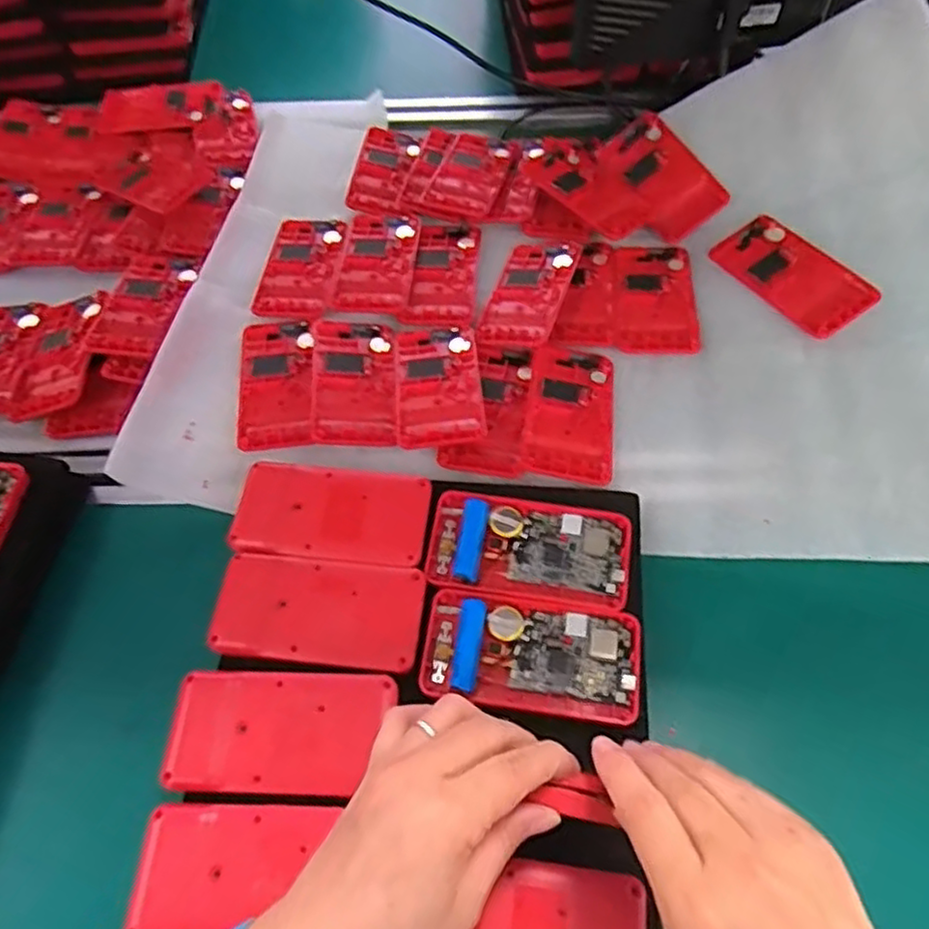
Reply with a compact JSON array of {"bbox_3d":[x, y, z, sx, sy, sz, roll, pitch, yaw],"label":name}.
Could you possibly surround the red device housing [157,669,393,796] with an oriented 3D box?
[{"bbox_3d":[-0.100,0.145,0.371,0.115,0.009,0.060,1,56,1],"label":"red device housing"}]

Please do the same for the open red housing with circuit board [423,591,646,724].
[{"bbox_3d":[0.039,0.109,0.395,0.121,0.012,0.061,6,56,5],"label":"open red housing with circuit board"}]

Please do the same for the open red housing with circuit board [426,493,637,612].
[{"bbox_3d":[0.040,0.053,0.424,0.120,0.010,0.064,7,56,6],"label":"open red housing with circuit board"}]

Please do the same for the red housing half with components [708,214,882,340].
[{"bbox_3d":[0.250,-0.147,0.528,0.061,0.004,0.121,-34,58,-4],"label":"red housing half with components"}]

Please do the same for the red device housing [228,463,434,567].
[{"bbox_3d":[-0.084,0.032,0.437,0.120,0.015,0.060,4,56,4],"label":"red device housing"}]

